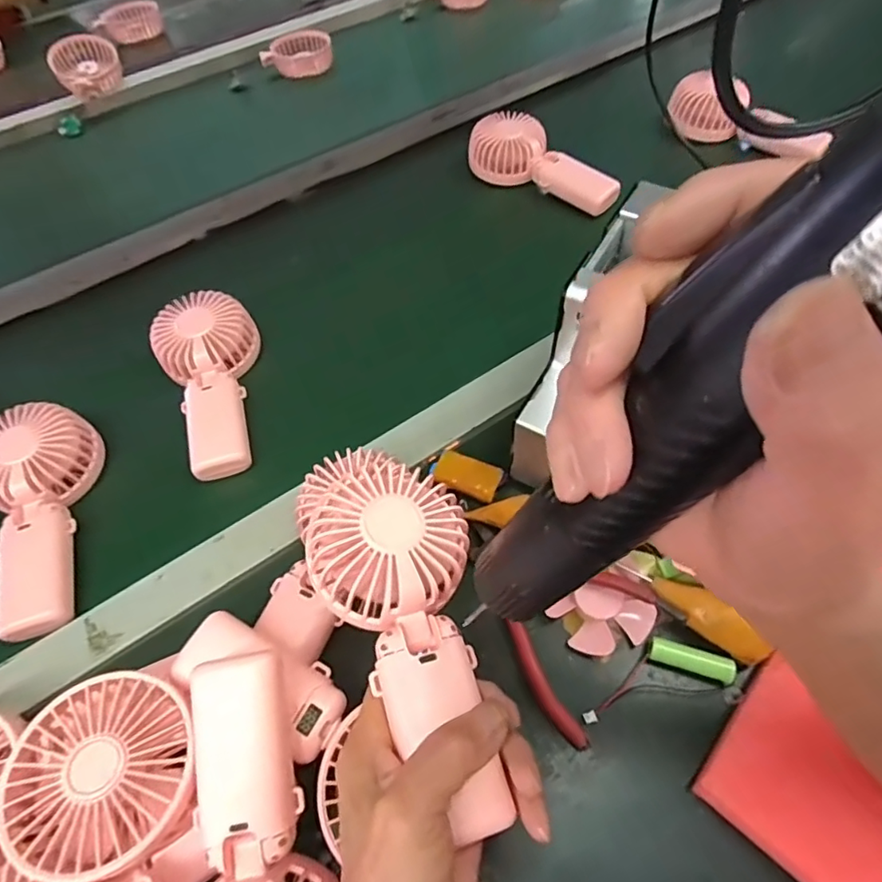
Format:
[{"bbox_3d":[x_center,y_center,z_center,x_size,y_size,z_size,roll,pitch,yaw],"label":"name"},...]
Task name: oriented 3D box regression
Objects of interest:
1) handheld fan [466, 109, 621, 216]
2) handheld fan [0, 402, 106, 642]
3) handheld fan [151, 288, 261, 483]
[{"bbox_3d":[0.118,-0.312,0.618,0.187,0.049,0.072,32,64,23],"label":"handheld fan"},{"bbox_3d":[-0.305,0.051,0.412,0.084,0.044,0.178,-19,57,-8],"label":"handheld fan"},{"bbox_3d":[-0.192,-0.054,0.473,0.083,0.043,0.169,-21,57,-10],"label":"handheld fan"}]

